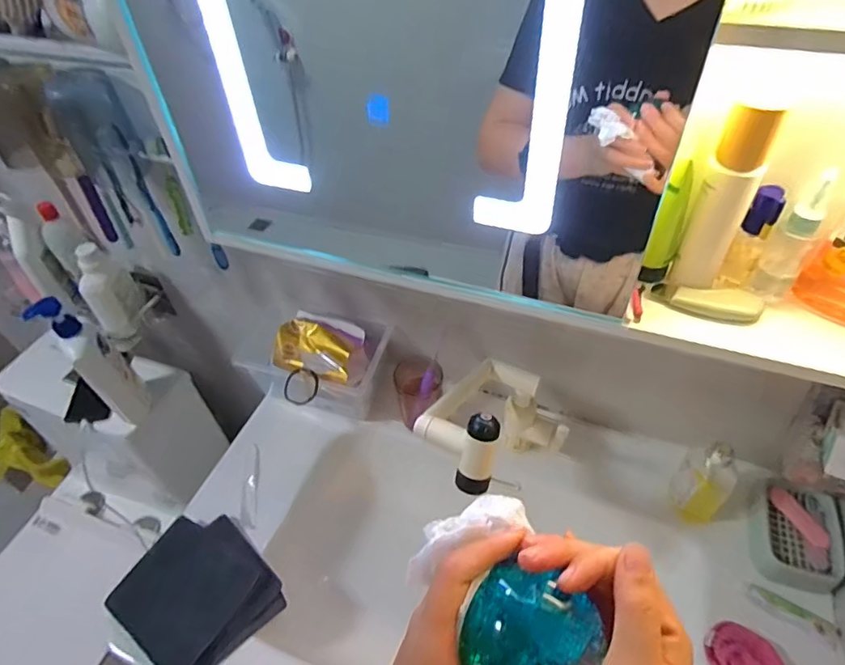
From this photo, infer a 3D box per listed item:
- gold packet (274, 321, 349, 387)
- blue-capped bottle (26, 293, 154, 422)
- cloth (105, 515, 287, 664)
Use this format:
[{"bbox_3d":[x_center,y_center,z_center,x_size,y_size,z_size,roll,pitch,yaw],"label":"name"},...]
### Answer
[{"bbox_3d":[-0.153,0.028,0.768,0.119,0.036,0.073,21,52,21],"label":"gold packet"},{"bbox_3d":[-0.526,0.054,0.880,0.056,0.281,0.074,33,57,29],"label":"blue-capped bottle"},{"bbox_3d":[-0.278,0.315,0.656,0.175,0.040,0.158,34,58,30],"label":"cloth"}]

